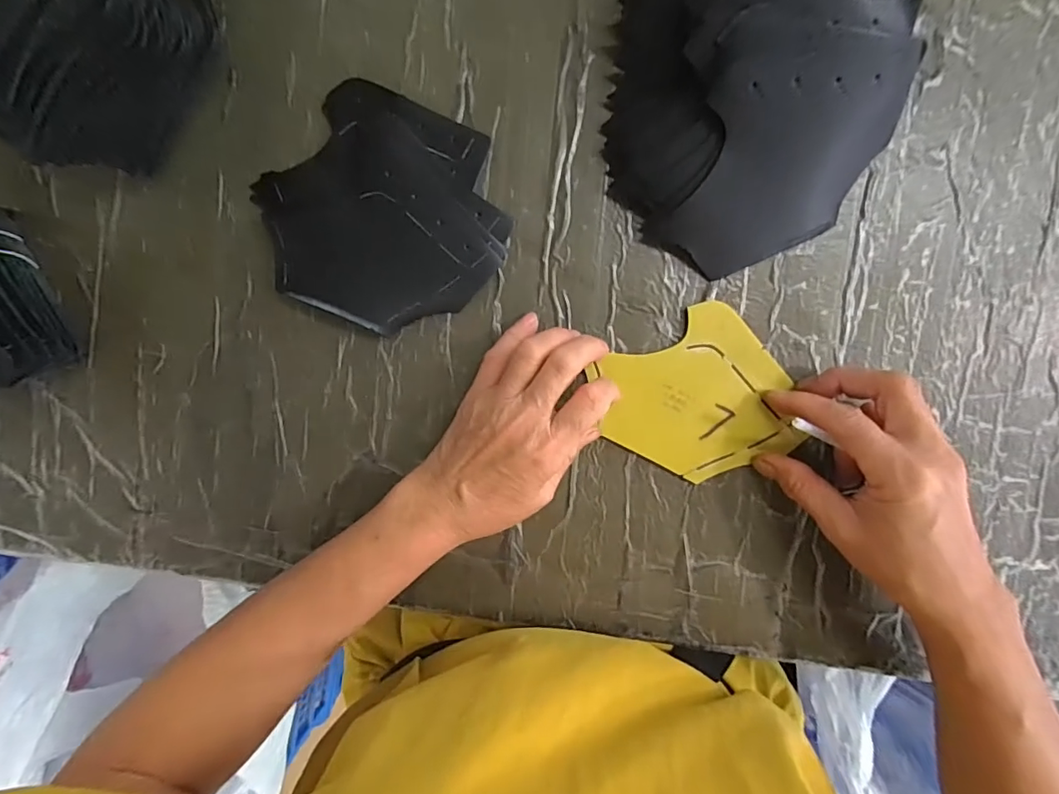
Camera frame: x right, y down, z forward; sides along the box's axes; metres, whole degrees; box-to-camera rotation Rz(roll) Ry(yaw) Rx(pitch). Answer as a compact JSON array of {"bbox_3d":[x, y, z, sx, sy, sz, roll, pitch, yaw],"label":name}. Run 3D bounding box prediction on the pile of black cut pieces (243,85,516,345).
[{"bbox_3d":[-0.091,-0.113,0.313,0.152,0.015,0.136,24,96,2],"label":"pile of black cut pieces"}]

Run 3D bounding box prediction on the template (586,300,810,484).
[{"bbox_3d":[0.102,0.004,0.313,0.104,0.004,0.099,-30,92,7],"label":"template"}]

